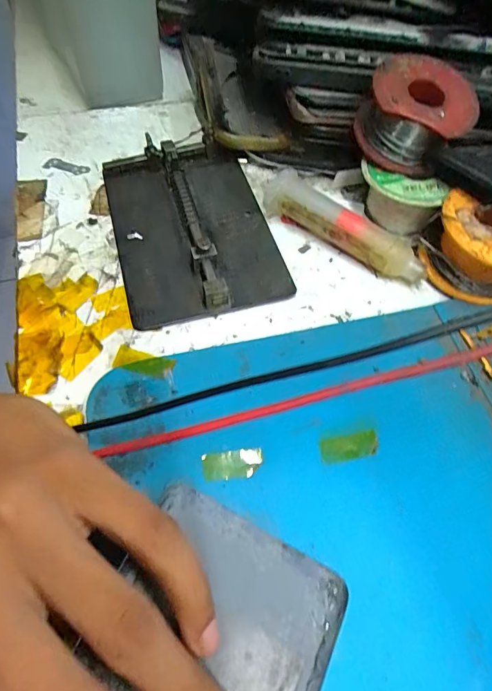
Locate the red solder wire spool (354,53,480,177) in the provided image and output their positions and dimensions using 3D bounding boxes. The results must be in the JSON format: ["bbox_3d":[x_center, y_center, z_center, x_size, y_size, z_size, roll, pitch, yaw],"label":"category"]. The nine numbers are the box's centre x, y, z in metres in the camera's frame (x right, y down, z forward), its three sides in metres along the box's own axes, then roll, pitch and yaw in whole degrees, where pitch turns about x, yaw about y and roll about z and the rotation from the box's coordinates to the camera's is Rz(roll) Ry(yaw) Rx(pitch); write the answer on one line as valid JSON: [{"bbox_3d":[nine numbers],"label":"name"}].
[{"bbox_3d":[0.085,-0.117,0.211,0.051,0.031,0.048,20,60,10],"label":"red solder wire spool"}]

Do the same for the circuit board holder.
[{"bbox_3d":[-0.029,-0.066,0.220,0.079,0.015,0.115,-14,60,-10],"label":"circuit board holder"}]

